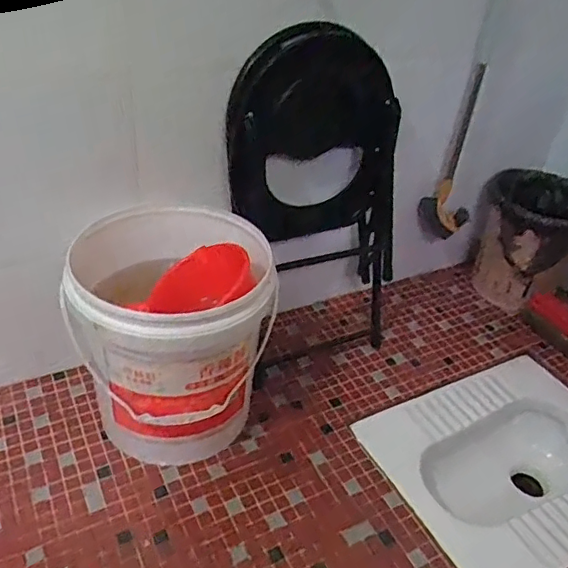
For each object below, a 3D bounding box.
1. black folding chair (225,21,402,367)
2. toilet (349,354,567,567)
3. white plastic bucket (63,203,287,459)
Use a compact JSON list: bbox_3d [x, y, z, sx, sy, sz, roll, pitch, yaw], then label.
[{"bbox_3d":[0.054,-0.141,1.111,0.317,0.689,0.153,-11,35,-12],"label":"black folding chair"},{"bbox_3d":[0.427,0.435,1.167,0.500,0.281,0.386,-14,42,-25],"label":"toilet"},{"bbox_3d":[-0.185,0.094,0.983,0.304,0.358,0.290,5,37,-4],"label":"white plastic bucket"}]

